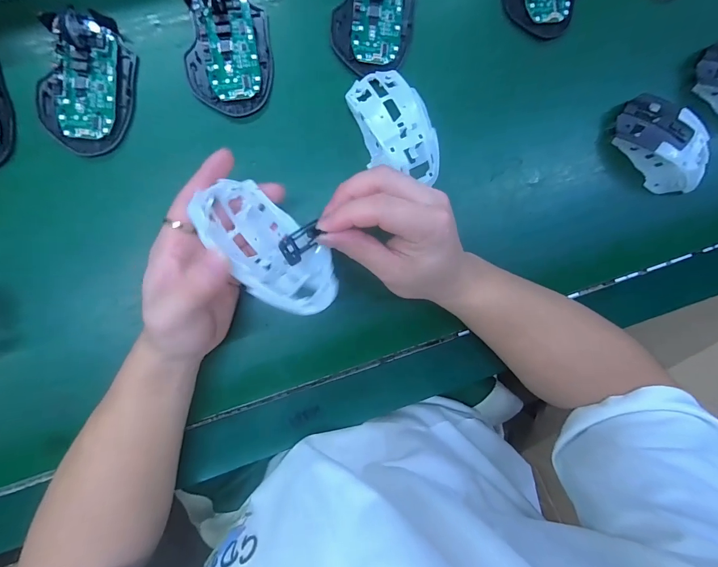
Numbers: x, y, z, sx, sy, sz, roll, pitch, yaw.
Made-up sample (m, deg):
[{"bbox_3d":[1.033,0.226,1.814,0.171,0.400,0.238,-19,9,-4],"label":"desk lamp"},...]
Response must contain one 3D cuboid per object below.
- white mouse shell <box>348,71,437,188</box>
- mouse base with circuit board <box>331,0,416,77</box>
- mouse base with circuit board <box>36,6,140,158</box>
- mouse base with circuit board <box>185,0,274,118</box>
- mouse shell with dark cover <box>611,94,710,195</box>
[{"bbox_3d":[0.034,-0.143,0.326,0.062,0.031,0.106,-22,95,-6],"label":"white mouse shell"},{"bbox_3d":[0.016,-0.254,0.325,0.076,0.028,0.109,2,93,-8],"label":"mouse base with circuit board"},{"bbox_3d":[-0.234,-0.172,0.302,0.072,0.026,0.112,16,91,-8],"label":"mouse base with circuit board"},{"bbox_3d":[-0.116,-0.212,0.316,0.073,0.020,0.111,1,93,-8],"label":"mouse base with circuit board"},{"bbox_3d":[0.312,-0.138,0.361,0.112,0.044,0.051,44,87,-7],"label":"mouse shell with dark cover"}]

